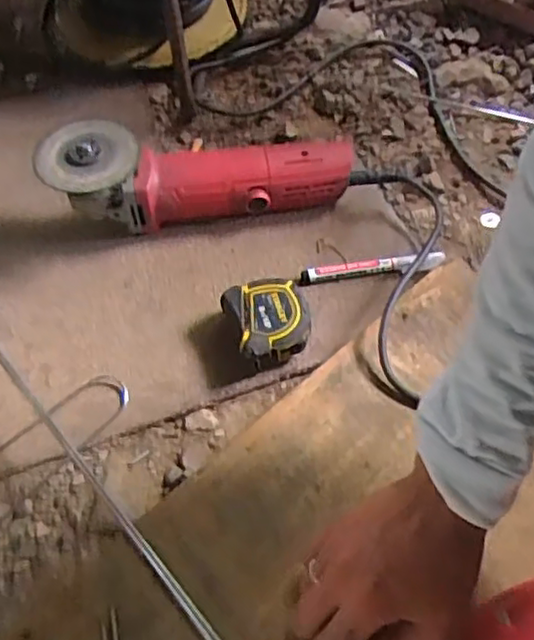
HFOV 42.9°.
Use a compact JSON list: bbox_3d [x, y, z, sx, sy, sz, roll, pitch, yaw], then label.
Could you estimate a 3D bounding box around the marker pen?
[{"bbox_3d":[0.098,-0.049,0.639,0.134,0.012,0.018,-6,55,-2],"label":"marker pen"}]

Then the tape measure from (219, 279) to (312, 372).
[{"bbox_3d":[0.003,0.000,0.589,0.067,0.039,0.067,-18,56,-10],"label":"tape measure"}]

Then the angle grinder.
[{"bbox_3d":[-0.060,-0.133,0.639,0.276,0.088,0.072,-1,54,-1],"label":"angle grinder"}]

